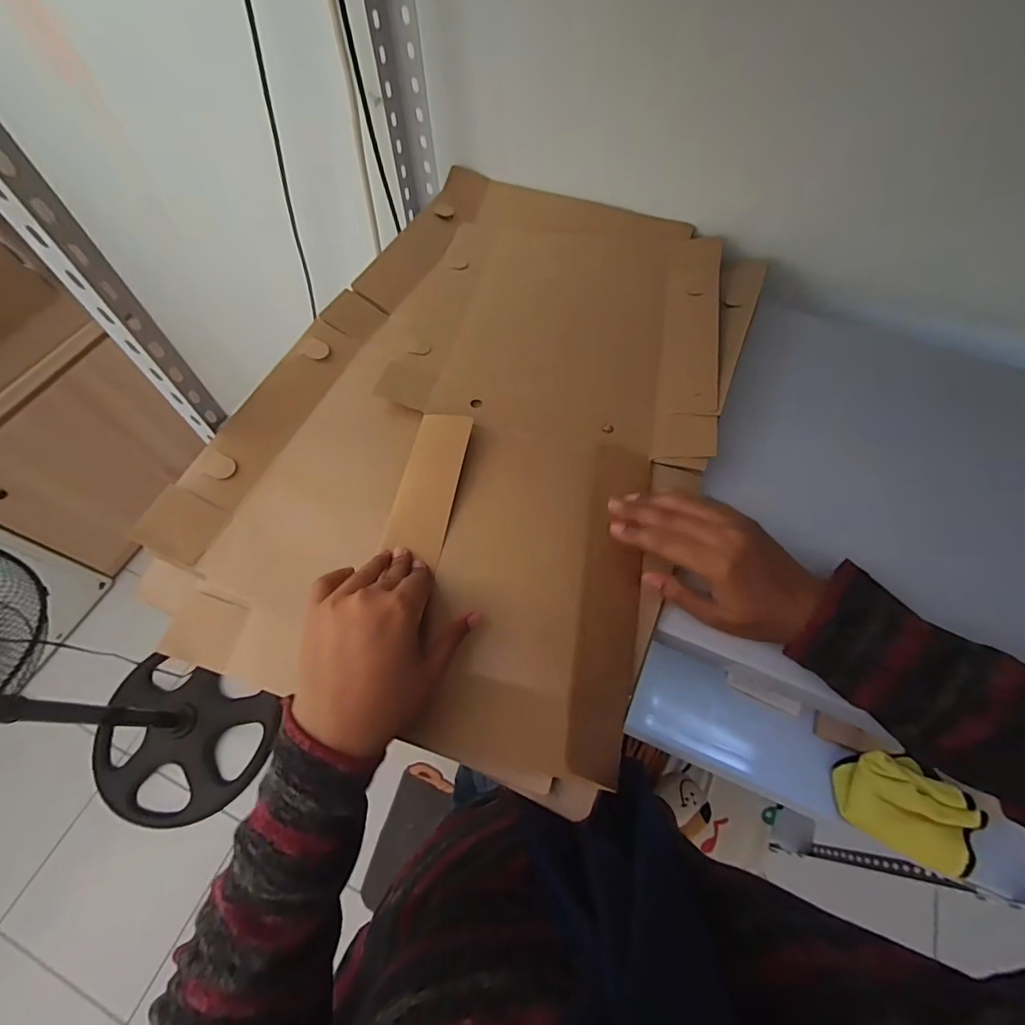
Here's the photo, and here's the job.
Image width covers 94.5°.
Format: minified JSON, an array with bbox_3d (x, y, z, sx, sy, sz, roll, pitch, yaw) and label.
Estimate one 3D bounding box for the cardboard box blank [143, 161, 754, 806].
[{"bbox_3d":[-0.013,-0.110,0.431,0.373,0.047,0.575,21,65,10],"label":"cardboard box blank"}]

